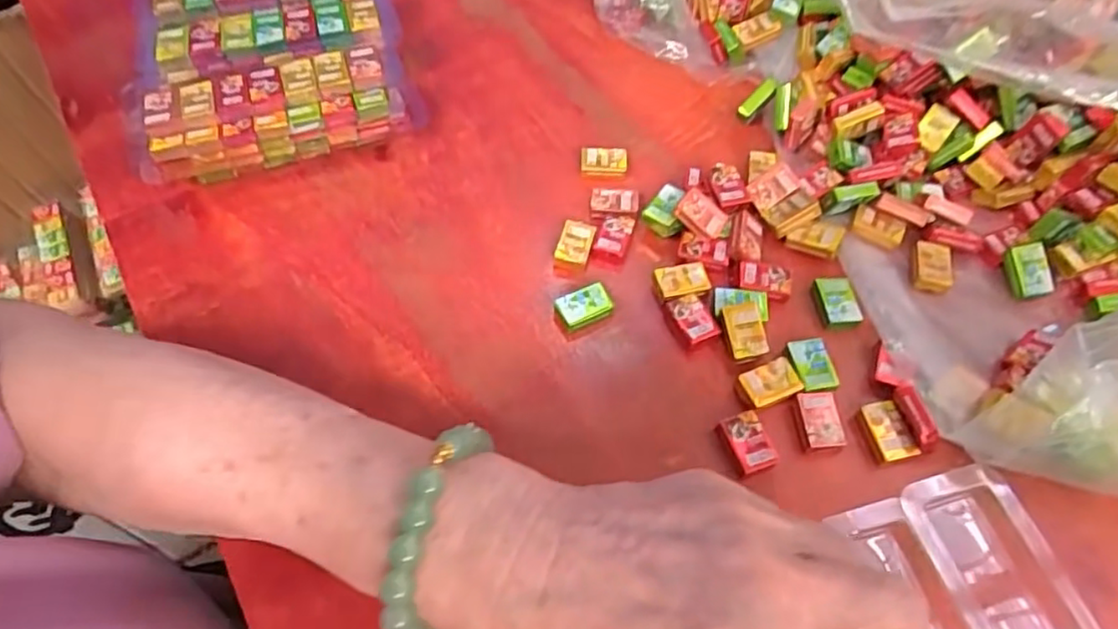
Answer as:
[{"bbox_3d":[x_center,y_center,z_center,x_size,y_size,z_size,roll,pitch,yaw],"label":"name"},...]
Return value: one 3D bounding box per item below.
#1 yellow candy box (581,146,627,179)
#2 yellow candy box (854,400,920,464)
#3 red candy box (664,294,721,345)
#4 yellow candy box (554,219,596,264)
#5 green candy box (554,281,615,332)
[{"bbox_3d":[0.025,-0.085,0.369,0.025,0.005,0.018,3,59,2],"label":"yellow candy box"},{"bbox_3d":[0.142,0.050,0.286,0.015,0.005,0.026,-15,60,-8],"label":"yellow candy box"},{"bbox_3d":[0.064,0.003,0.317,0.016,0.005,0.025,-20,61,-11],"label":"red candy box"},{"bbox_3d":[0.008,-0.037,0.340,0.017,0.005,0.024,15,60,9],"label":"yellow candy box"},{"bbox_3d":[0.012,-0.004,0.320,0.026,0.009,0.016,-23,61,-13],"label":"green candy box"}]

